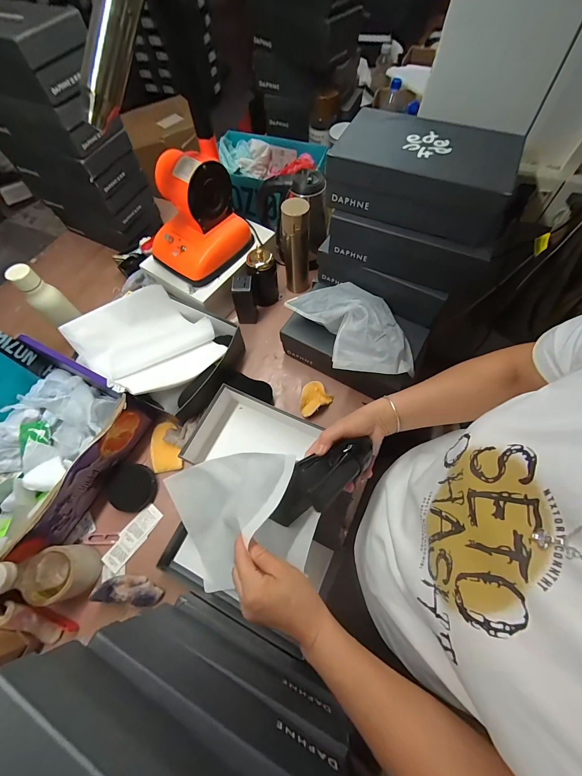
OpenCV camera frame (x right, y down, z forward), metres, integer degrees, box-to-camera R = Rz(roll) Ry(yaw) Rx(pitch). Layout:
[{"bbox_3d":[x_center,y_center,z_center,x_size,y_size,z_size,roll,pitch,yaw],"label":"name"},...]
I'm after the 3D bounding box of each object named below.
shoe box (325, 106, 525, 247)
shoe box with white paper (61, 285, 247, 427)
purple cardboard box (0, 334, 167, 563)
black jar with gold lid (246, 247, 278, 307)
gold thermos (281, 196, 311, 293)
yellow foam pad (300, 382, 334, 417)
[{"bbox_3d":[0.231,-0.391,0.551,0.299,0.091,0.180,19,67,10],"label":"shoe box"},{"bbox_3d":[-0.315,-0.091,0.718,0.340,0.146,0.273,24,67,12],"label":"shoe box with white paper"},{"bbox_3d":[-0.528,0.146,0.604,0.302,0.143,0.403,25,68,12],"label":"purple cardboard box"},{"bbox_3d":[-0.073,-0.287,0.796,0.075,0.155,0.062,-9,65,-3],"label":"black jar with gold lid"},{"bbox_3d":[0.013,-0.363,0.786,0.066,0.246,0.081,-4,65,-1],"label":"gold thermos"},{"bbox_3d":[0.051,0.023,0.719,0.079,0.022,0.063,-30,68,-12],"label":"yellow foam pad"}]

